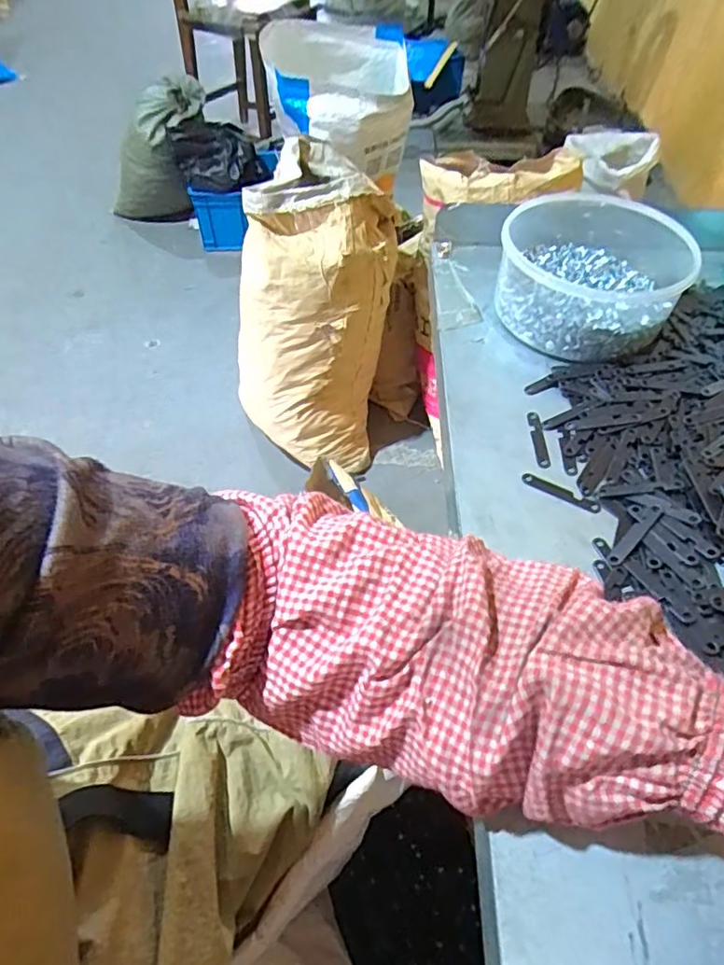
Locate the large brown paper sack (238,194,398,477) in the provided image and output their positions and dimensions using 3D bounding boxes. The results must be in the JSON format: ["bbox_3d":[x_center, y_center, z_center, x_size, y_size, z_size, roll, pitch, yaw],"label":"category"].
[{"bbox_3d":[-0.118,-0.357,1.335,0.343,0.538,0.383,11,53,8],"label":"large brown paper sack"}]

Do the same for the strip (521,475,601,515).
[{"bbox_3d":[0.132,0.006,0.382,0.051,0.004,0.010,26,56,20],"label":"strip"}]

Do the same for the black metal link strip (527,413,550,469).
[{"bbox_3d":[0.126,-0.031,0.414,0.009,0.004,0.052,0,51,1],"label":"black metal link strip"}]

